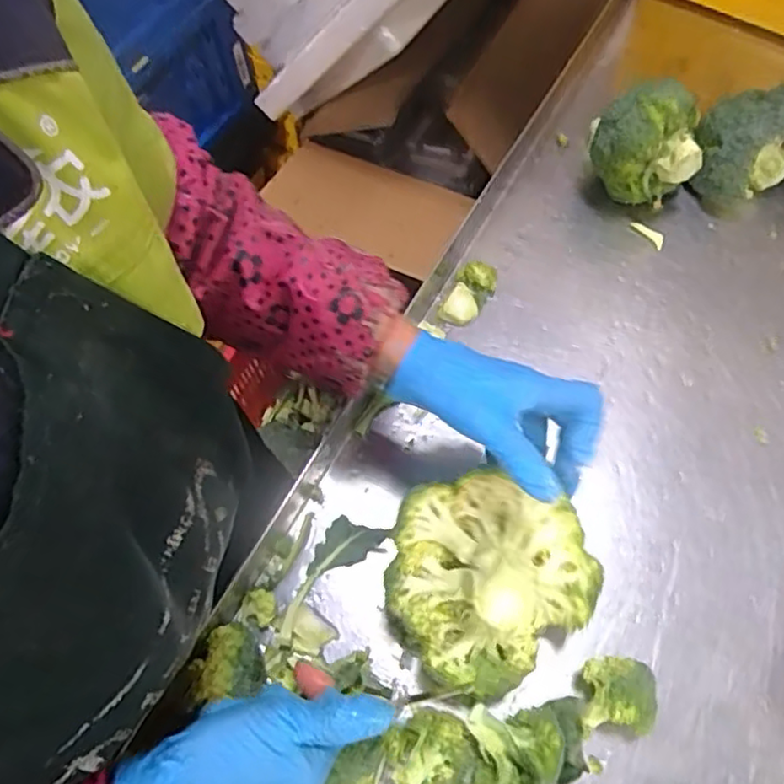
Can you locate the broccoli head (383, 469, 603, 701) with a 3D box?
[{"bbox_3d":[0.062,0.118,0.436,0.135,0.085,0.135,-1,78,3],"label":"broccoli head"}]

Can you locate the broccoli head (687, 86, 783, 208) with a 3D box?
[{"bbox_3d":[0.341,-0.237,0.637,0.089,0.086,0.102,35,70,17],"label":"broccoli head"}]

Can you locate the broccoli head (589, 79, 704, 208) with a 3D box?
[{"bbox_3d":[0.241,-0.235,0.631,0.096,0.106,0.083,12,65,8],"label":"broccoli head"}]

